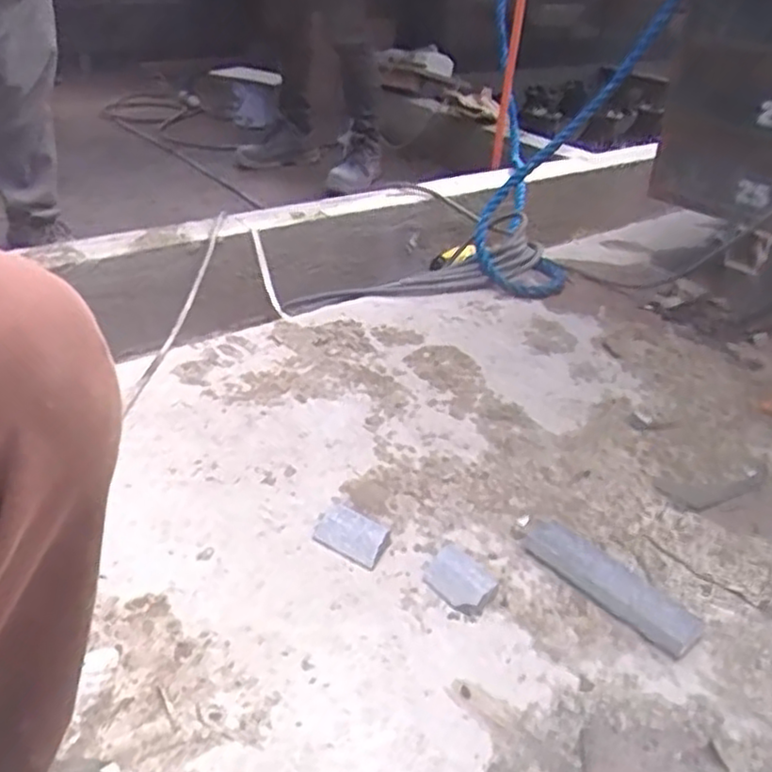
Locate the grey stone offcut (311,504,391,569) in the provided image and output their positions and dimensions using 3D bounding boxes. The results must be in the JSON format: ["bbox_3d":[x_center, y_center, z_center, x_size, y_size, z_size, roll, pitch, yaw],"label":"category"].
[{"bbox_3d":[-0.040,0.165,0.828,0.088,0.013,0.053,21,61,34],"label":"grey stone offcut"}]

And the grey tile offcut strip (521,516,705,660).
[{"bbox_3d":[0.236,0.207,0.797,0.066,0.025,0.206,-25,44,-38],"label":"grey tile offcut strip"}]

